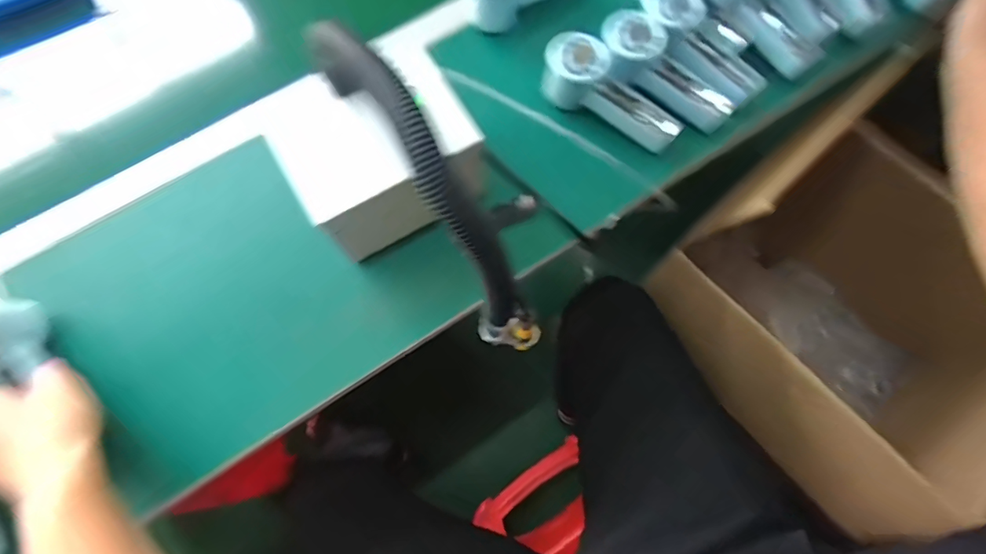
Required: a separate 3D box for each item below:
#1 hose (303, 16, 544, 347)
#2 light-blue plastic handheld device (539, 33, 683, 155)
[{"bbox_3d":[-0.025,-0.033,0.363,0.042,0.294,0.082,-36,32,-10],"label":"hose"},{"bbox_3d":[0.123,-0.191,0.511,0.156,0.056,0.055,37,76,-2],"label":"light-blue plastic handheld device"}]

